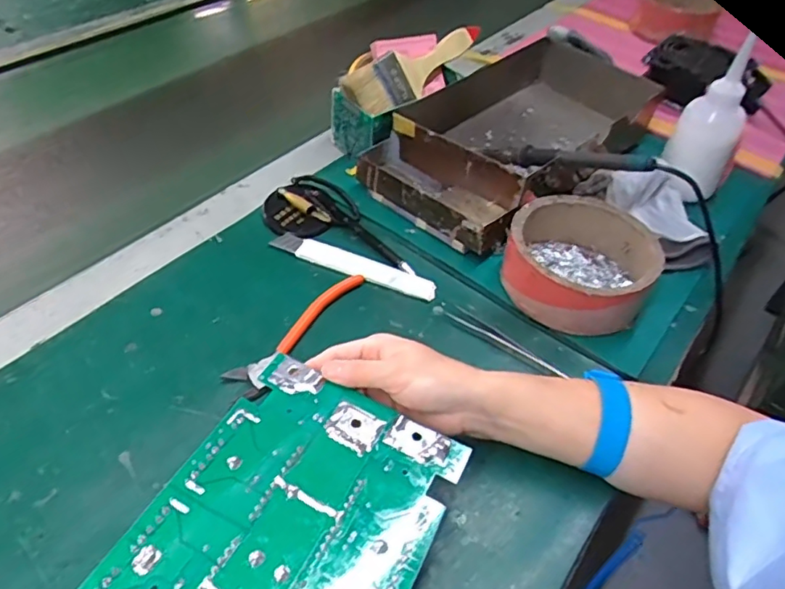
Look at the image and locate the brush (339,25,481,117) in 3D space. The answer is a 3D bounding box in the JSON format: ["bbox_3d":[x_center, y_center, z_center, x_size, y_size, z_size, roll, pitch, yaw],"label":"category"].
[{"bbox_3d":[0.028,-0.243,0.619,0.178,0.051,0.017,-31,18,-27],"label":"brush"}]

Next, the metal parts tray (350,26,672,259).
[{"bbox_3d":[0.134,-0.181,0.627,0.195,0.067,0.346,32,53,23],"label":"metal parts tray"}]

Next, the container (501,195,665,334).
[{"bbox_3d":[0.161,-0.027,0.492,0.120,0.054,0.113,2,47,-2],"label":"container"}]

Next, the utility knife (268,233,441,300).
[{"bbox_3d":[-0.034,-0.028,0.505,0.153,0.008,0.021,18,49,13],"label":"utility knife"}]

